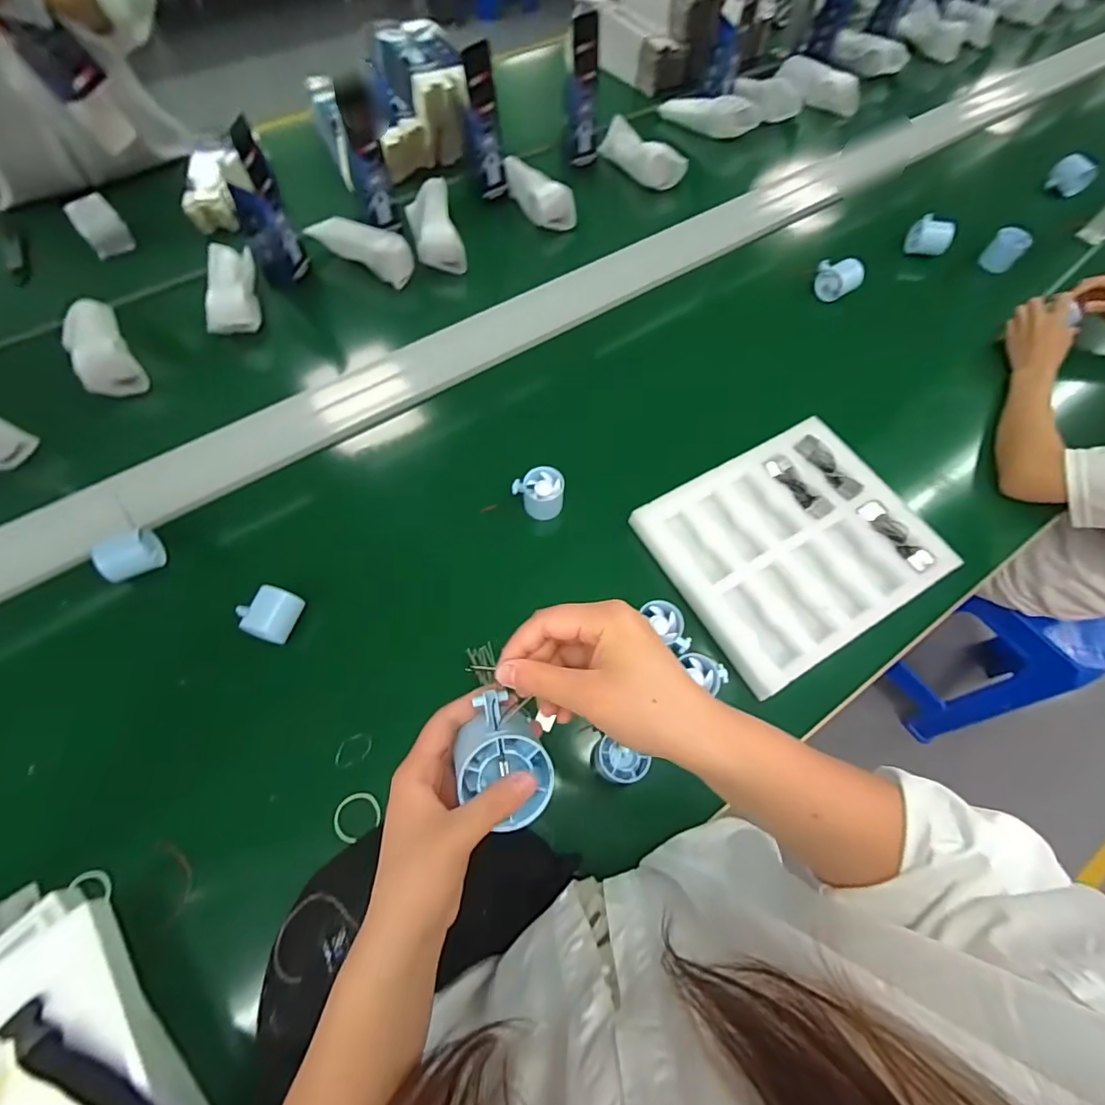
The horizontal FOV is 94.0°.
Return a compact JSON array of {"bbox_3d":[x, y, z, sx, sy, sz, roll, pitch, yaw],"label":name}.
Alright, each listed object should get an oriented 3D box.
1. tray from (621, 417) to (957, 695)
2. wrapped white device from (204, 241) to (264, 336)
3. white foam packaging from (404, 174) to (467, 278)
[{"bbox_3d":[0.314,-0.019,0.678,0.327,0.028,0.279,-28,68,-14],"label":"tray"},{"bbox_3d":[-0.542,-0.448,0.868,0.078,0.047,0.206,-13,66,-7],"label":"wrapped white device"},{"bbox_3d":[-0.223,-0.616,0.950,0.081,0.049,0.227,-14,66,-8],"label":"white foam packaging"}]

